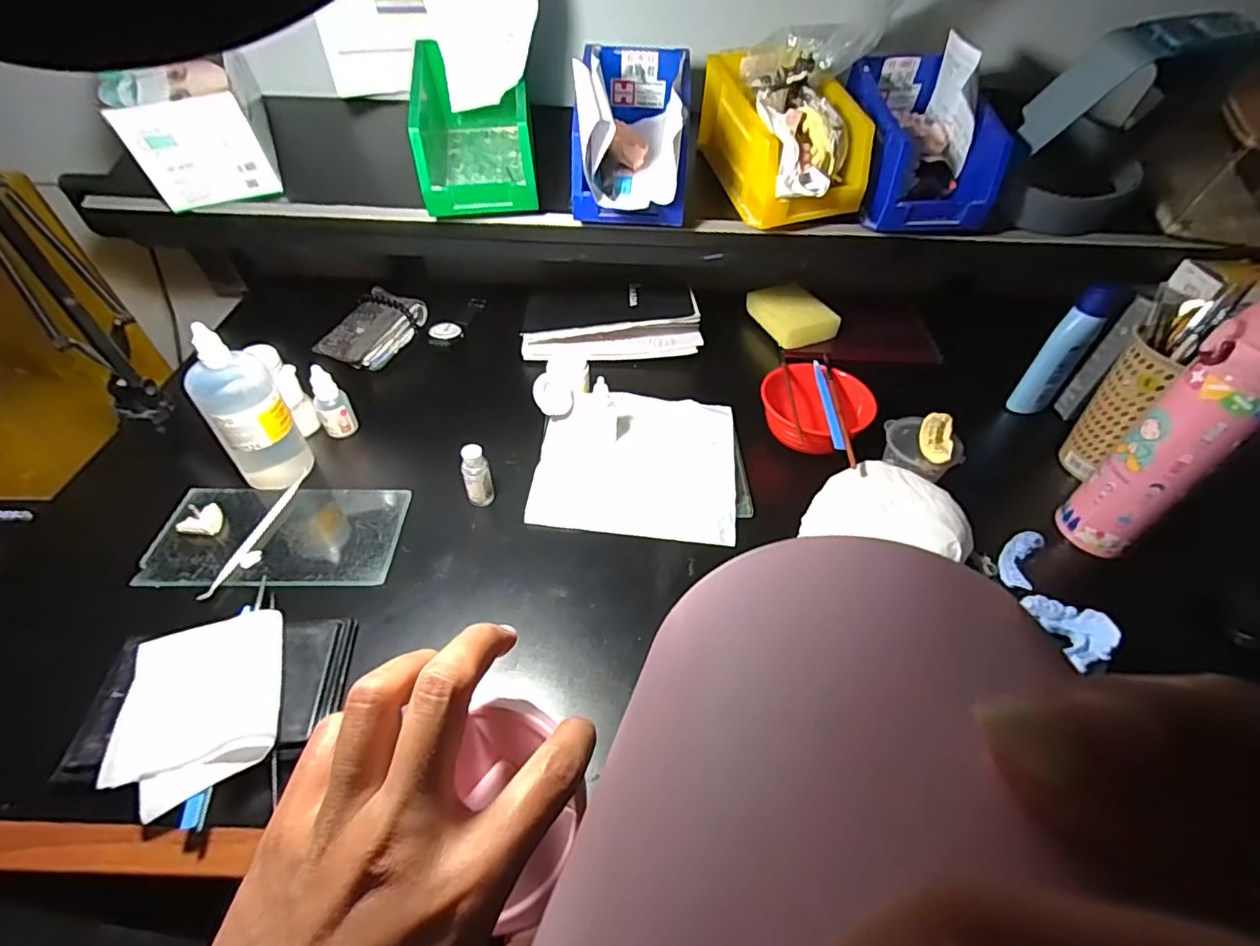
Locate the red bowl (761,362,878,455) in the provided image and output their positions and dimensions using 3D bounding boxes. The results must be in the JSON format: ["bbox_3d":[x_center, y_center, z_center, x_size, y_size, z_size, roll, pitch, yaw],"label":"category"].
[{"bbox_3d":[0.186,-0.064,0.580,0.096,0.050,0.102,1,47,-1],"label":"red bowl"}]

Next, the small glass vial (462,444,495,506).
[{"bbox_3d":[-0.137,0.003,0.505,0.023,0.057,0.022,-12,49,-14],"label":"small glass vial"}]

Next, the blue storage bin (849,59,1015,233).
[{"bbox_3d":[0.263,-0.306,0.526,0.098,0.104,0.155,-6,48,-8],"label":"blue storage bin"}]

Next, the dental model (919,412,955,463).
[{"bbox_3d":[0.284,-0.030,0.525,0.027,0.024,0.056,19,49,15],"label":"dental model"}]

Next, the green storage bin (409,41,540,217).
[{"bbox_3d":[-0.148,-0.326,0.539,0.099,0.090,0.168,-6,48,-8],"label":"green storage bin"}]

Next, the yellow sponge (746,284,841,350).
[{"bbox_3d":[0.204,-0.207,0.728,0.084,0.027,0.107,-18,51,-19],"label":"yellow sponge"}]

